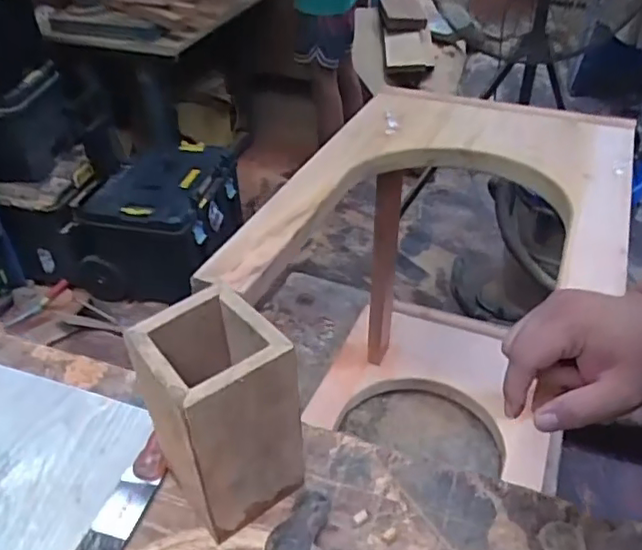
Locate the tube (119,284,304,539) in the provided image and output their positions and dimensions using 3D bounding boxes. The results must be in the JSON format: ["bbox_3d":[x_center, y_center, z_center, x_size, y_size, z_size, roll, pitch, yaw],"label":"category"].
[{"bbox_3d":[-0.076,0.114,0.480,0.092,0.179,0.090,-31,48,-33],"label":"tube"}]

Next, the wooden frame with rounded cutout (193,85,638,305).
[{"bbox_3d":[0.159,-0.103,0.725,0.386,0.037,0.547,15,41,18],"label":"wooden frame with rounded cutout"}]

